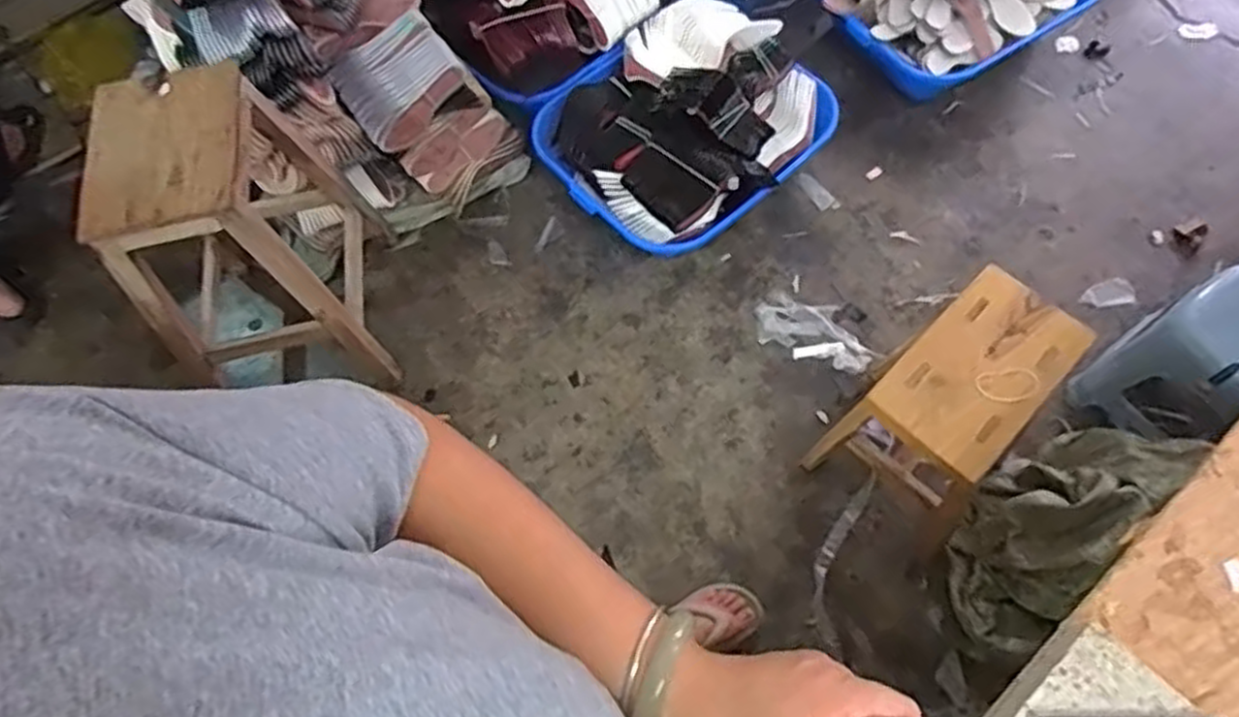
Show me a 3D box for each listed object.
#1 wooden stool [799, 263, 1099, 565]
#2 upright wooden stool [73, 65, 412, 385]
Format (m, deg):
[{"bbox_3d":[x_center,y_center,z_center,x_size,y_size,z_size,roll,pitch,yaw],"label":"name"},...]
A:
[{"bbox_3d":[0.559,0.107,1.314,0.317,0.403,0.261,-41,69,-15],"label":"wooden stool"},{"bbox_3d":[-0.681,-0.239,1.449,0.344,0.515,0.376,-19,65,-6],"label":"upright wooden stool"}]

